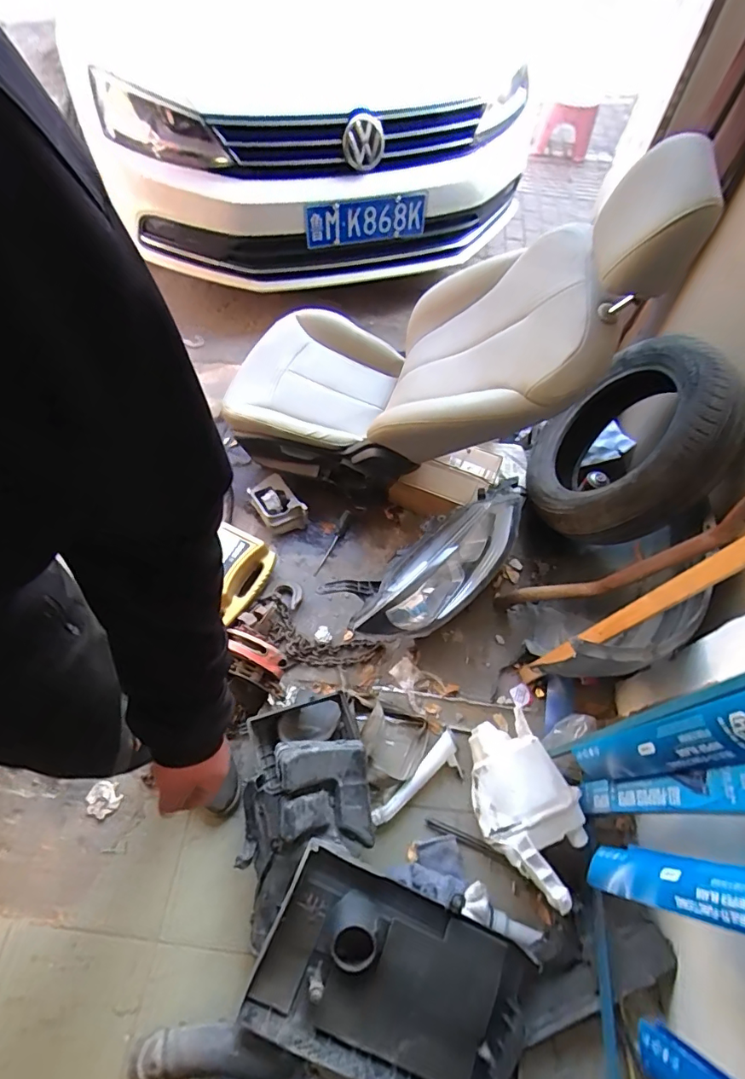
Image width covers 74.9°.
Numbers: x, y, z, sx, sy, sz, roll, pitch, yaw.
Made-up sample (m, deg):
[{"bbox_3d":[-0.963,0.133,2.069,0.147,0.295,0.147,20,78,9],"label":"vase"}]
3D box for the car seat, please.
[{"bbox_3d":[0.083,-0.548,1.216,0.998,0.837,0.527,15,61,8],"label":"car seat"}]

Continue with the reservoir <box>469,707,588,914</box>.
[{"bbox_3d":[0.314,0.560,1.029,0.201,0.136,0.340,-21,63,-13],"label":"reservoir"}]

